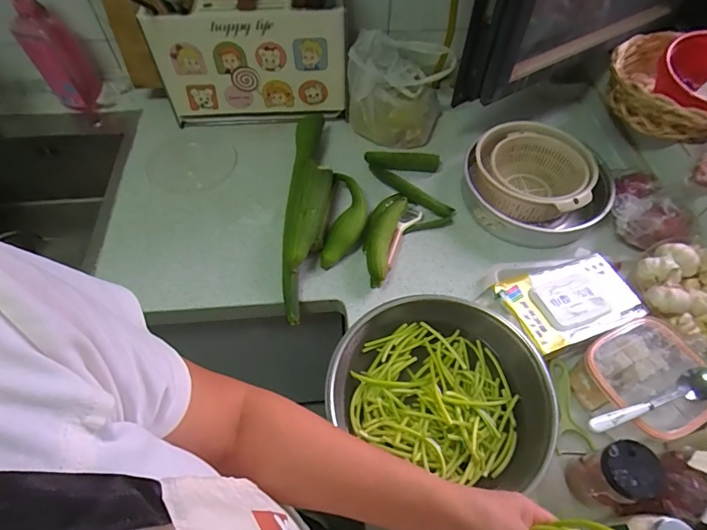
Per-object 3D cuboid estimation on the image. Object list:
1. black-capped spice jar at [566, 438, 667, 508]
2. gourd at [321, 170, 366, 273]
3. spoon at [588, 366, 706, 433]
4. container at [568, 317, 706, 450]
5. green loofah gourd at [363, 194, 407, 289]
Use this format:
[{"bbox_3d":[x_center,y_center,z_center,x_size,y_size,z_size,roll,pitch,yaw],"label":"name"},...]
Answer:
[{"bbox_3d":[0.299,0.247,0.499,0.059,0.109,0.057,0,56,0],"label":"black-capped spice jar"},{"bbox_3d":[-0.012,-0.083,0.755,0.069,0.058,0.188,4,57,3],"label":"gourd"},{"bbox_3d":[0.352,0.158,0.505,0.173,0.033,0.034,-13,57,-8],"label":"spoon"},{"bbox_3d":[0.385,0.160,0.575,0.145,0.089,0.137,0,56,0],"label":"container"},{"bbox_3d":[0.048,-0.054,0.737,0.057,0.056,0.195,13,58,9],"label":"green loofah gourd"}]

